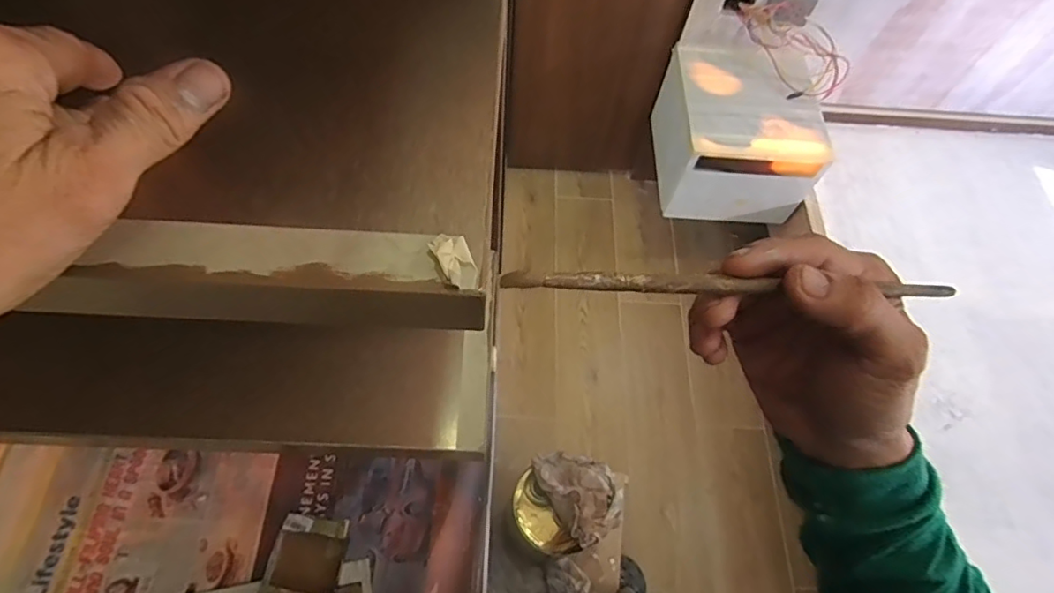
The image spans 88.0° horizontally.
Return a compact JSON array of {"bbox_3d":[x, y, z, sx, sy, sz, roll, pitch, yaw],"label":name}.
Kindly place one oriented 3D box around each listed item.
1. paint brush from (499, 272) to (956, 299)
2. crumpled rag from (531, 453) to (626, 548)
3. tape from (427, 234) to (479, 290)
[{"bbox_3d":[0.091,-0.004,0.226,0.202,0.008,0.007,1,62,-12],"label":"paint brush"},{"bbox_3d":[0.095,0.328,0.942,0.122,0.042,0.163,-28,68,-17],"label":"crumpled rag"},{"bbox_3d":[-0.028,-0.014,0.212,0.014,0.008,0.024,-20,66,-14],"label":"tape"}]

